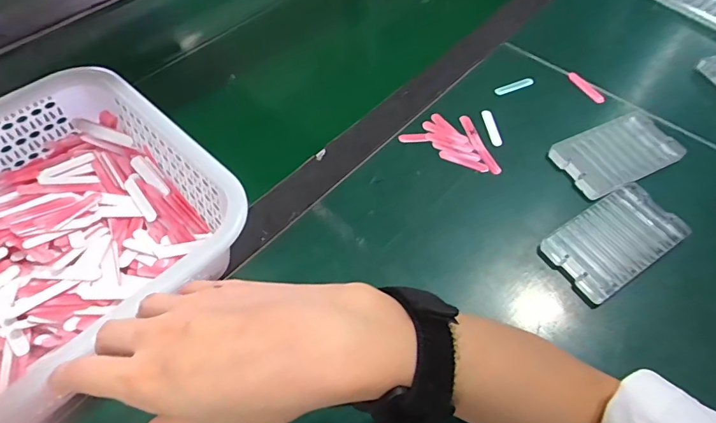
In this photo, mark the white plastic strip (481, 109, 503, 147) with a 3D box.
[{"bbox_3d":[0.141,-0.089,0.463,0.011,0.004,0.052,-6,57,-4],"label":"white plastic strip"}]

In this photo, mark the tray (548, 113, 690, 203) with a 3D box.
[{"bbox_3d":[0.243,-0.055,0.414,0.098,0.017,0.065,-26,64,0],"label":"tray"}]

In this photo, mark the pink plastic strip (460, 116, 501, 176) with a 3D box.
[{"bbox_3d":[0.125,-0.072,0.451,0.013,0.004,0.082,-15,58,-10],"label":"pink plastic strip"}]

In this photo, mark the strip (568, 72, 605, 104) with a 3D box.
[{"bbox_3d":[0.246,-0.135,0.472,0.010,0.010,0.054,-23,60,-15],"label":"strip"}]

